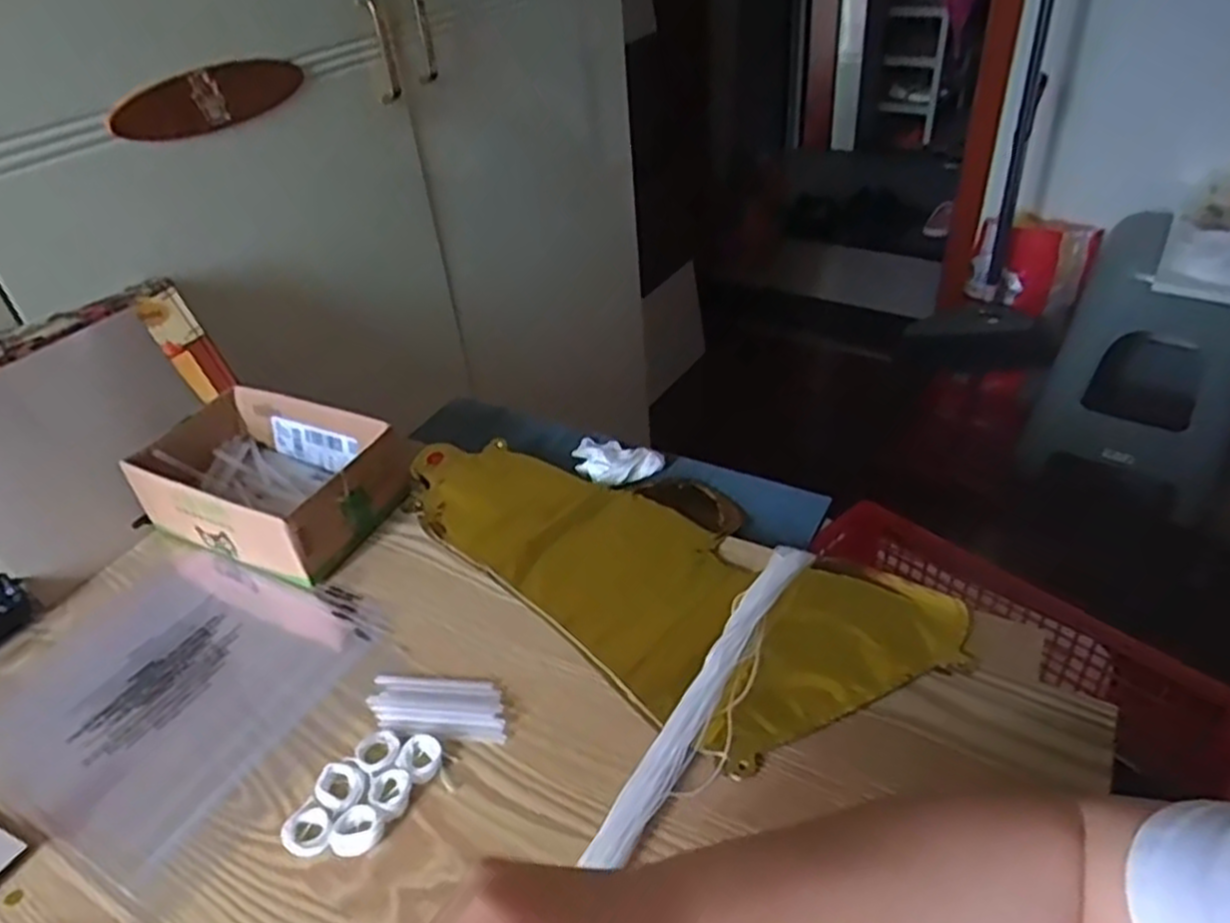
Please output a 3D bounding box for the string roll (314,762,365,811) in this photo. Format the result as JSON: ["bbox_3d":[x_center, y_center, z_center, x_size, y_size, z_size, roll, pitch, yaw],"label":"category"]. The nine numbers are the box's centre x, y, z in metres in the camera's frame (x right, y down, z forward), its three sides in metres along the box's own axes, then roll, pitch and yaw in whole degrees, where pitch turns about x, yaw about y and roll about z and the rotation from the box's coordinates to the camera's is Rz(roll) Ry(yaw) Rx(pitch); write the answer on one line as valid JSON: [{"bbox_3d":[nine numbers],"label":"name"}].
[{"bbox_3d":[-0.158,0.186,0.450,0.029,0.008,0.027,-4,36,3],"label":"string roll"}]

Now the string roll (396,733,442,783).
[{"bbox_3d":[-0.115,0.174,0.461,0.027,0.008,0.024,20,44,31],"label":"string roll"}]

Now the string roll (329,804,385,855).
[{"bbox_3d":[-0.142,0.202,0.430,0.028,0.008,0.025,-2,36,4],"label":"string roll"}]

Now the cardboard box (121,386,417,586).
[{"bbox_3d":[-0.280,0.016,0.640,0.190,0.073,0.129,15,41,26],"label":"cardboard box"}]

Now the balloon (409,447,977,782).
[{"bbox_3d":[0.025,0.061,0.591,0.201,0.016,0.406,-31,43,-30],"label":"balloon"}]

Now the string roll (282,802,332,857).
[{"bbox_3d":[-0.168,0.204,0.434,0.030,0.006,0.027,13,40,23],"label":"string roll"}]

